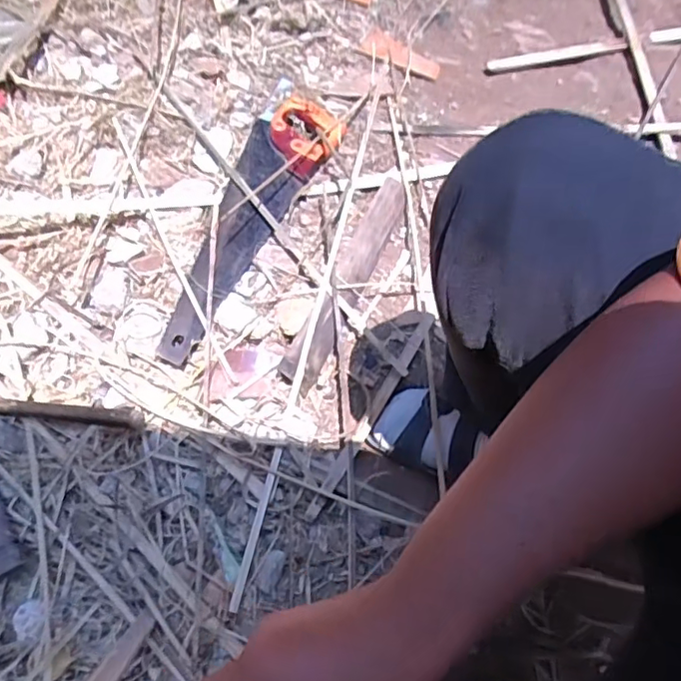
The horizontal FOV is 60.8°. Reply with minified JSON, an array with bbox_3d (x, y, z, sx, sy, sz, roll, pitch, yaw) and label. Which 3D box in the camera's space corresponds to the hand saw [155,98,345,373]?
[{"bbox_3d":[-0.122,-0.191,0.845,0.126,0.035,0.513,16,63,7],"label":"hand saw"}]

